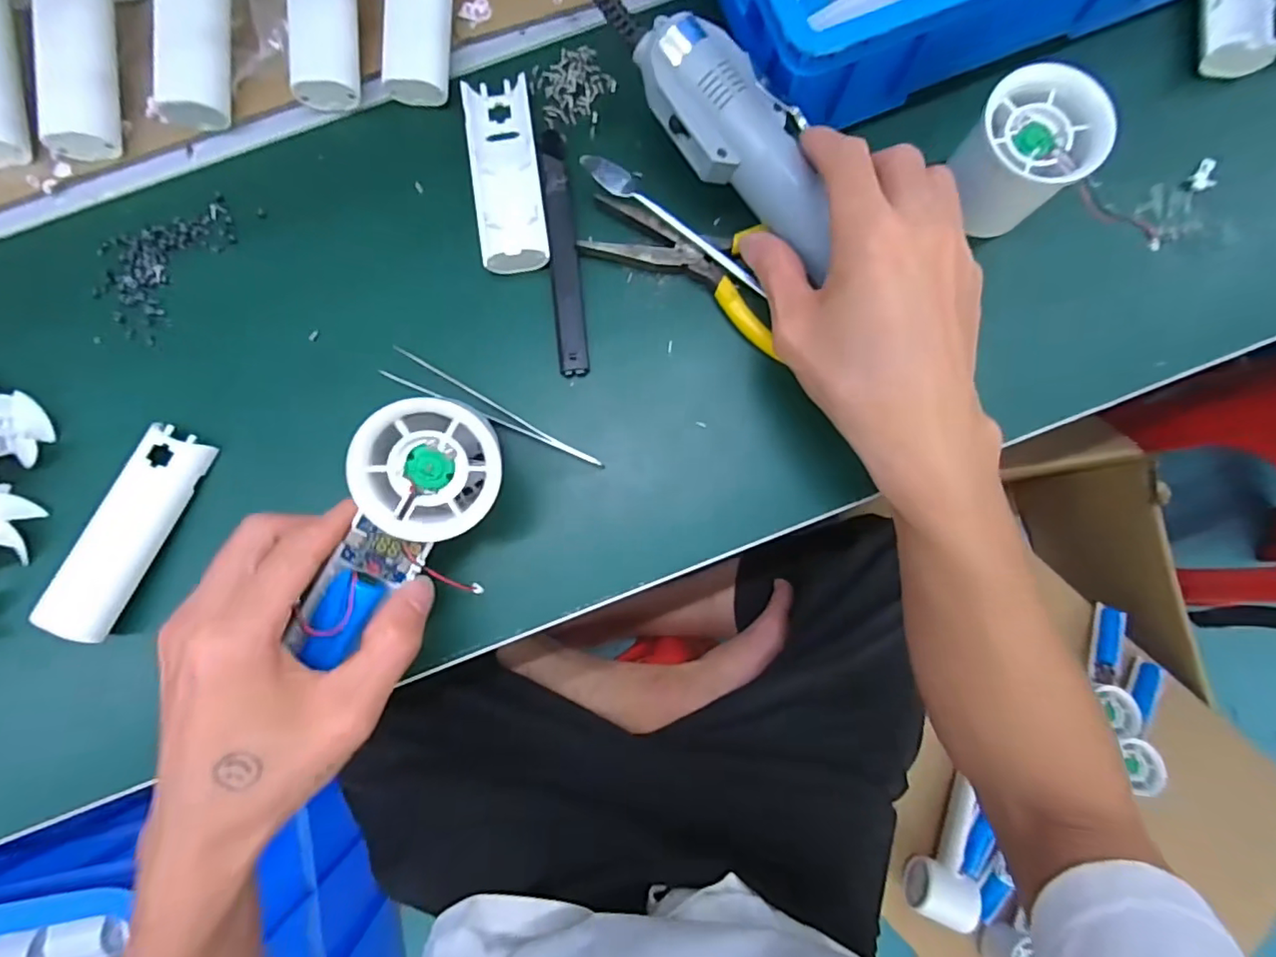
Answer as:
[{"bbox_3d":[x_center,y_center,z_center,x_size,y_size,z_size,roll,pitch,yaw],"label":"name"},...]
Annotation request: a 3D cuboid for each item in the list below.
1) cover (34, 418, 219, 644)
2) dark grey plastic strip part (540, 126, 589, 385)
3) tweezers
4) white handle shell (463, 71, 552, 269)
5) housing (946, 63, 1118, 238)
[{"bbox_3d":[-0.250,0.025,0.279,0.031,0.021,0.102,22,85,3],"label":"cover"},{"bbox_3d":[-0.039,-0.119,0.298,0.014,0.008,0.132,-6,84,0],"label":"dark grey plastic strip part"},{"bbox_3d":[-0.074,-0.035,0.289,0.123,0.010,0.015,25,85,3],"label":"tweezers"},{"bbox_3d":[-0.069,-0.159,0.298,0.035,0.013,0.106,-8,84,0],"label":"white handle shell"},{"bbox_3d":[0.185,-0.156,0.280,0.056,0.054,0.052,36,86,4],"label":"housing"}]

